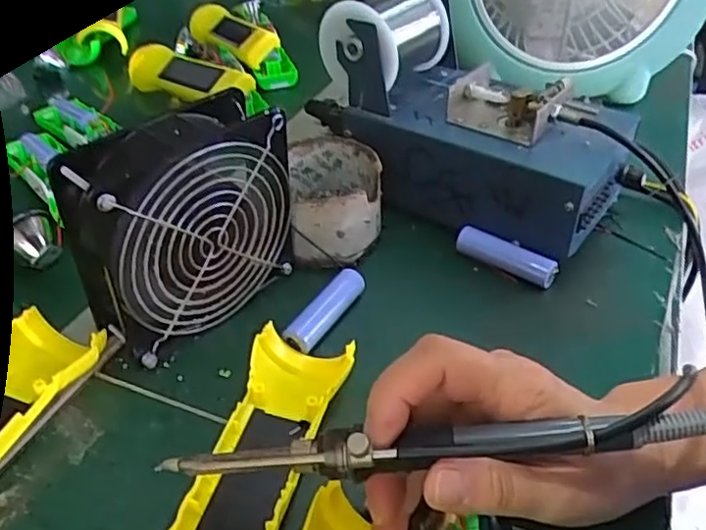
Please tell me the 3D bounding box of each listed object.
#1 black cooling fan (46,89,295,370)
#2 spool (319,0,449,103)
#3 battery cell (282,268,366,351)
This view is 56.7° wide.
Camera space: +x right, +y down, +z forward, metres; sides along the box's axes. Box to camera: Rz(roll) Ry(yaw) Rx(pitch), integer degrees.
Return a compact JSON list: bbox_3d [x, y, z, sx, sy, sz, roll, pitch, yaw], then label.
[{"bbox_3d":[-0.091,-0.018,0.365,0.045,0.120,0.121,31,48,33],"label":"black cooling fan"},{"bbox_3d":[0.024,-0.157,0.457,0.063,0.069,0.085,24,45,27],"label":"spool"},{"bbox_3d":[-0.014,0.027,0.389,0.017,0.020,0.067,20,43,23],"label":"battery cell"}]

